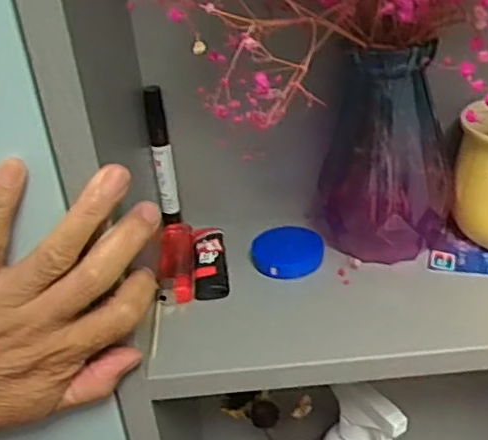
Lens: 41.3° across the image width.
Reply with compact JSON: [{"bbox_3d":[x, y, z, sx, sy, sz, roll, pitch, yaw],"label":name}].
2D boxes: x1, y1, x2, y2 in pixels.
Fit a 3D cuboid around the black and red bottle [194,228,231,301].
[{"bbox_3d":[-0.022,0.027,0.446,0.023,0.011,0.063,-5,31,-1],"label":"black and red bottle"}]

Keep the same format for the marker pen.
[{"bbox_3d":[-0.058,-0.043,0.461,0.014,0.103,0.010,-6,31,-3],"label":"marker pen"}]

